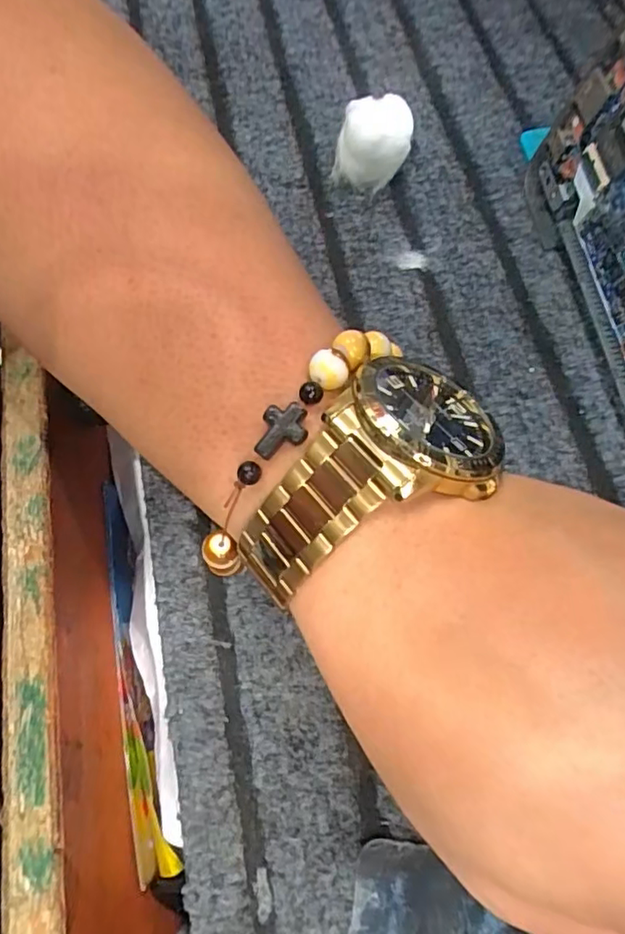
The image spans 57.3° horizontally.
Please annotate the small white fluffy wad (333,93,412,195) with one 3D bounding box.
[{"bbox_3d":[0.027,-0.141,0.252,0.029,0.025,0.032,17,69,9],"label":"small white fluffy wad"}]

